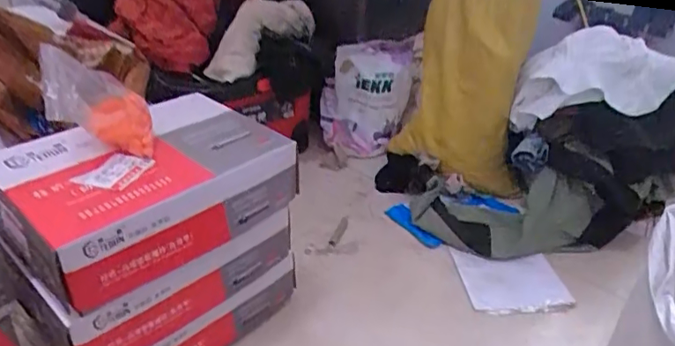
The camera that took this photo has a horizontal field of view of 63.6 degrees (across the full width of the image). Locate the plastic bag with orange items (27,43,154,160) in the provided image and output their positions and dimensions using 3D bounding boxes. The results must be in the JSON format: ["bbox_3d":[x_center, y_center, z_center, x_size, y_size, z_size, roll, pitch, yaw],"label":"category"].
[{"bbox_3d":[-0.335,-0.088,0.747,0.090,0.193,0.062,-42,26,13],"label":"plastic bag with orange items"}]

